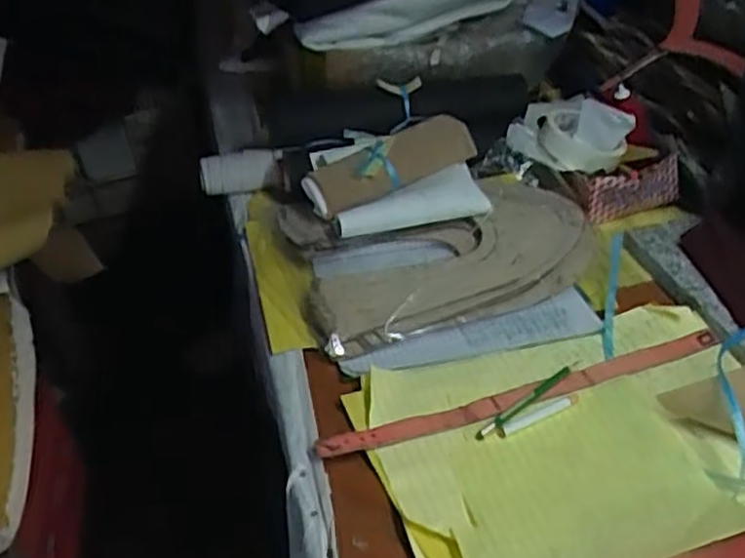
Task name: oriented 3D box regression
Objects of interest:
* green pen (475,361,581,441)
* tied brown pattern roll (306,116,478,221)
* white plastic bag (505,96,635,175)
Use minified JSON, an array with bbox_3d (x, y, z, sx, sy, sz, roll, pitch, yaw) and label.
[{"bbox_3d":[0.134,0.101,0.642,0.128,0.005,0.009,-28,39,-31],"label":"green pen"},{"bbox_3d":[0.023,-0.129,0.870,0.217,0.061,0.058,-31,46,-27],"label":"tied brown pattern roll"},{"bbox_3d":[0.241,-0.179,0.925,0.134,0.067,0.095,10,42,18],"label":"white plastic bag"}]

